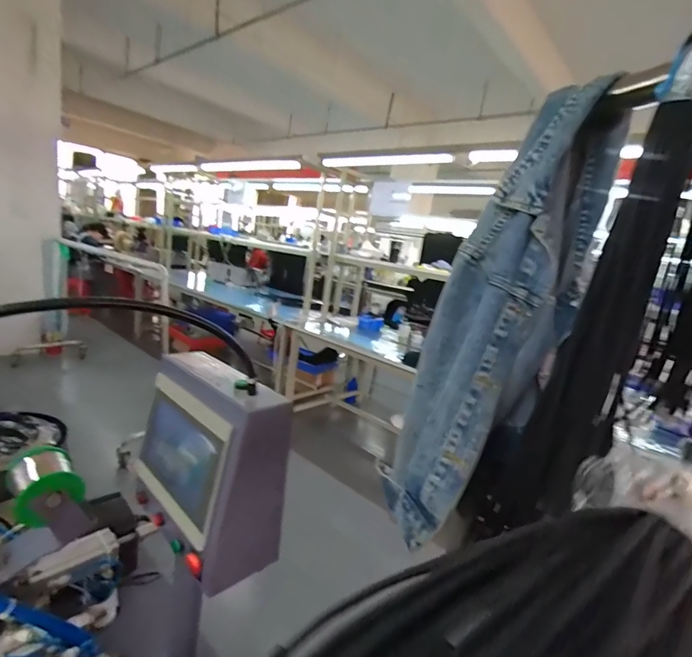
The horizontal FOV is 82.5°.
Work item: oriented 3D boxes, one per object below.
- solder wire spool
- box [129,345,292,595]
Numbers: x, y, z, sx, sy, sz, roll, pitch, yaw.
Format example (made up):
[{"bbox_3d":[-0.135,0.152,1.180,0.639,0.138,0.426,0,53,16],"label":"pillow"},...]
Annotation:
[{"bbox_3d":[-0.379,0.198,0.499,0.078,0.066,0.072,17,15,38],"label":"solder wire spool"},{"bbox_3d":[-0.170,0.172,0.504,0.177,0.221,0.097,17,15,38],"label":"box"}]

